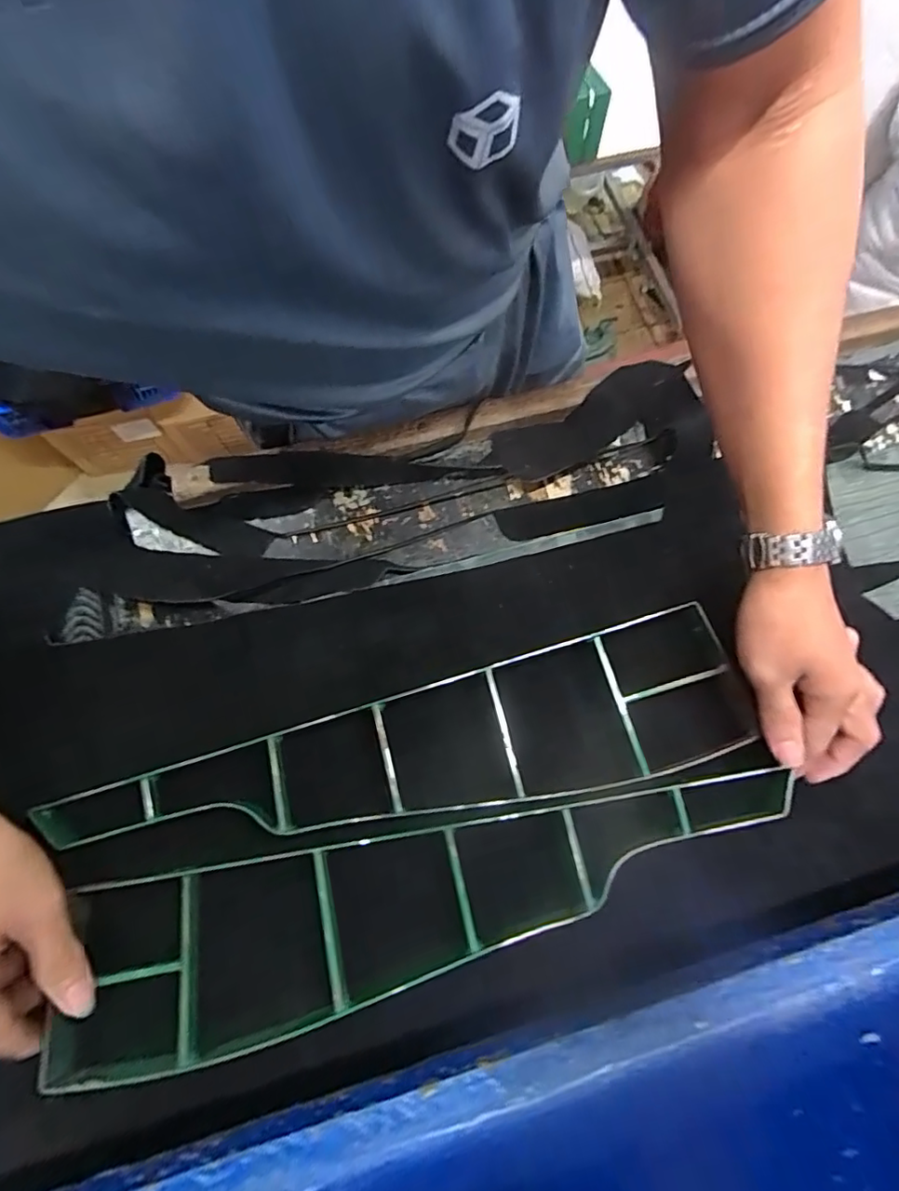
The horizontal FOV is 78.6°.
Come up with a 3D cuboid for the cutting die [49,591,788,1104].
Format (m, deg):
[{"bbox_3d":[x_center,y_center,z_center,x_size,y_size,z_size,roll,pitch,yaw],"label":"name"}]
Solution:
[{"bbox_3d":[-0.014,0.149,0.362,0.473,0.027,0.175,-16,68,-6],"label":"cutting die"}]

